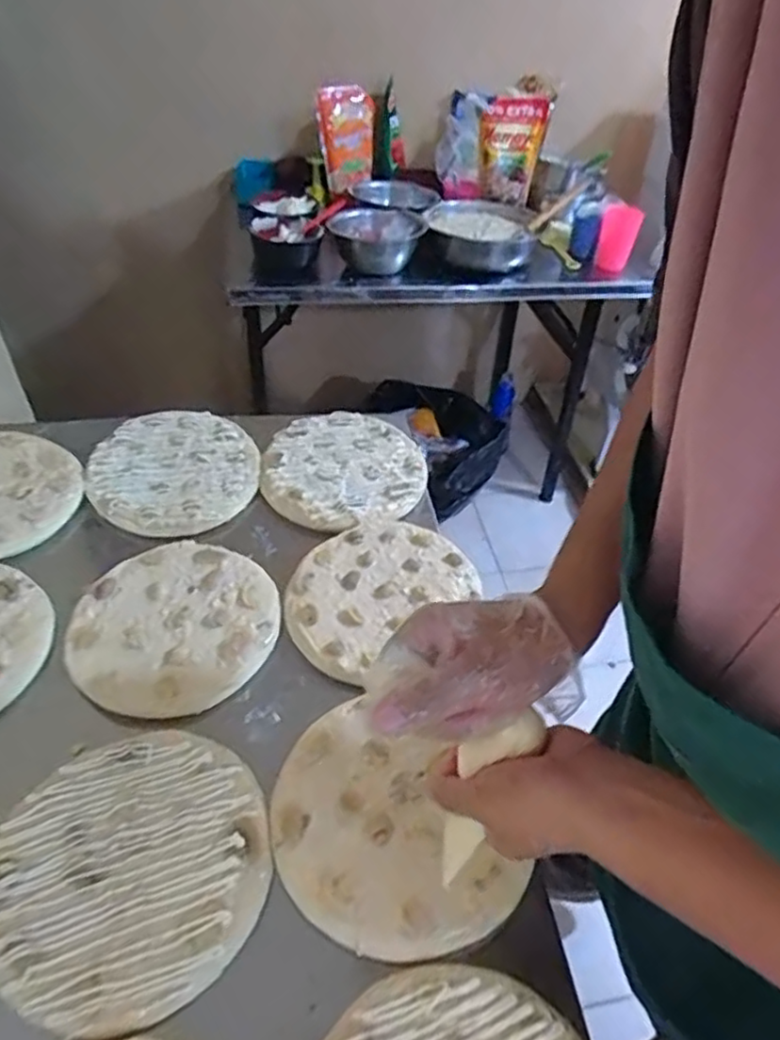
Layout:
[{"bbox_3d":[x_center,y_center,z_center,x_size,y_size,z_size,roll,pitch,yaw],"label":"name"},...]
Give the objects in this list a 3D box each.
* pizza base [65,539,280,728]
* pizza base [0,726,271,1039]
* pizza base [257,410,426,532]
[{"bbox_3d":[-0.212,0.102,0.653,0.185,0.015,0.199,2,45,-2],"label":"pizza base"},{"bbox_3d":[-0.192,0.254,0.490,0.189,0.013,0.200,-13,47,-17],"label":"pizza base"},{"bbox_3d":[-0.060,-0.066,0.825,0.198,0.021,0.194,2,45,-2],"label":"pizza base"}]

